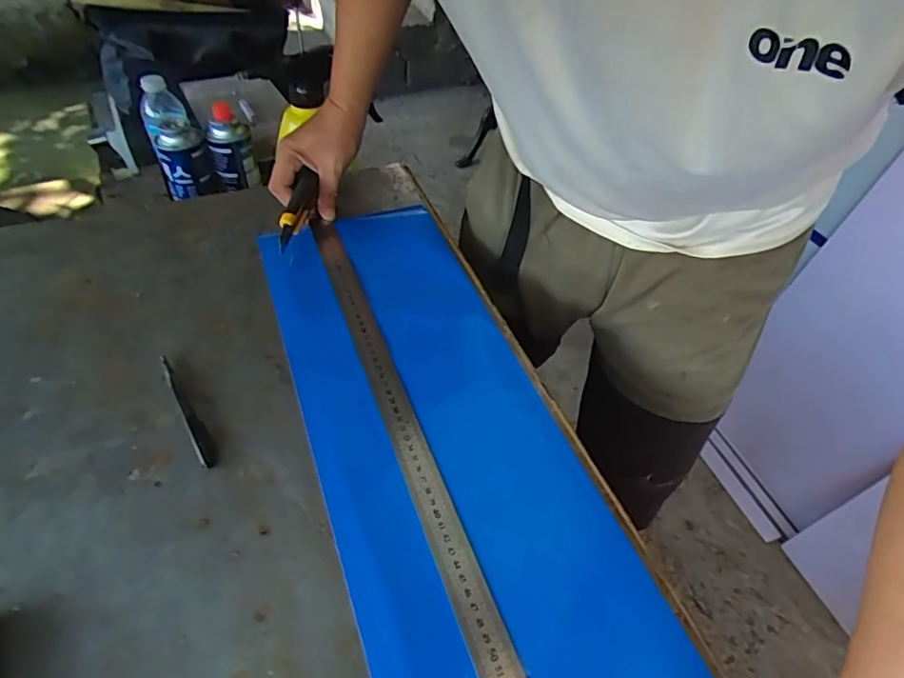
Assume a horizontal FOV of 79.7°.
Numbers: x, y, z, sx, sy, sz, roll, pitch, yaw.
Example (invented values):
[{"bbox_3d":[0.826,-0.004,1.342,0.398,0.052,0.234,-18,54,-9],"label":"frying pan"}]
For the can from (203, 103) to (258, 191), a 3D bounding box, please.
[{"bbox_3d":[-0.344,-0.296,0.838,0.064,0.116,0.059,1,48,-1],"label":"can"}]

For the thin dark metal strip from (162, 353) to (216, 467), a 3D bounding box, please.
[{"bbox_3d":[-0.224,0.058,0.457,0.013,0.007,0.125,-26,54,-23],"label":"thin dark metal strip"}]

